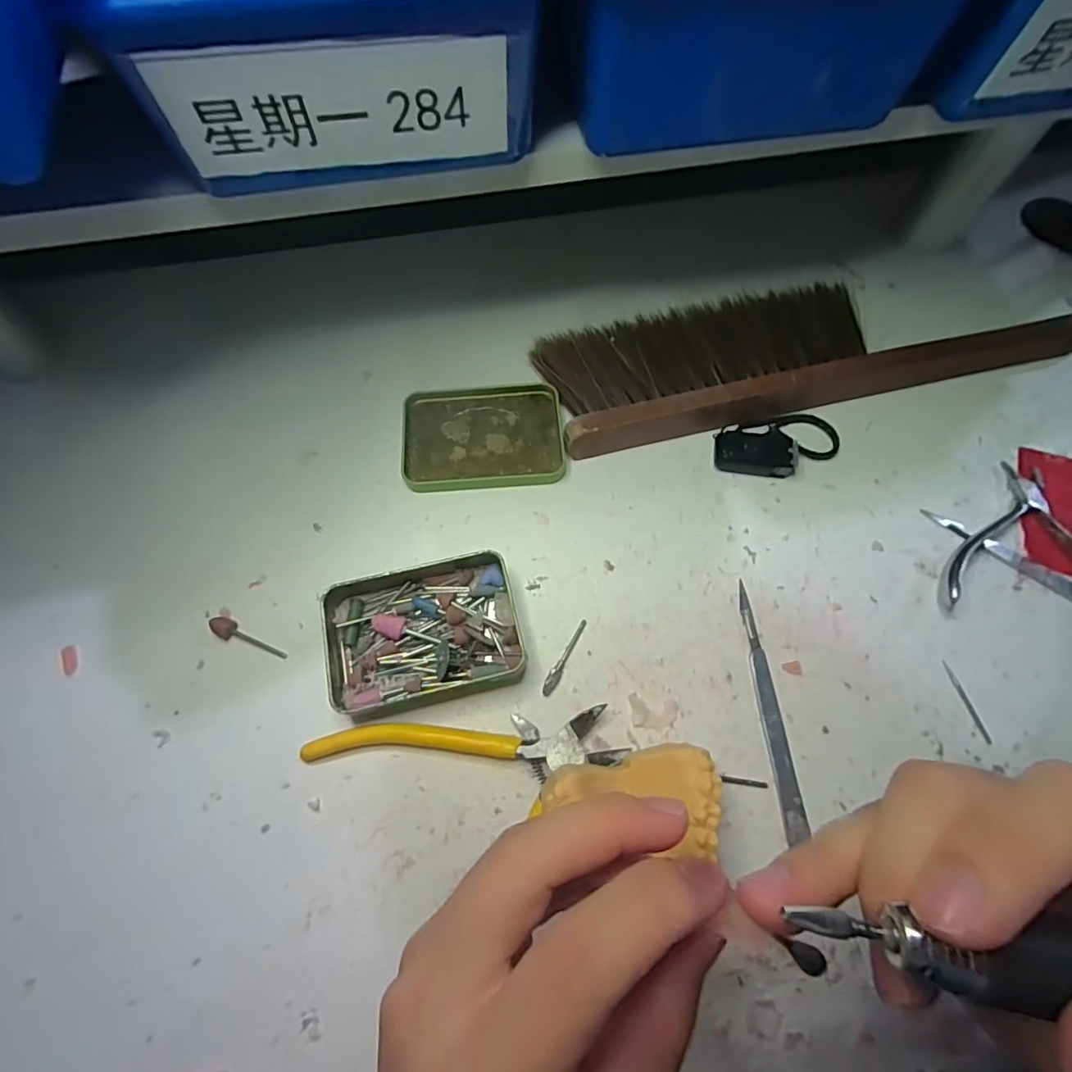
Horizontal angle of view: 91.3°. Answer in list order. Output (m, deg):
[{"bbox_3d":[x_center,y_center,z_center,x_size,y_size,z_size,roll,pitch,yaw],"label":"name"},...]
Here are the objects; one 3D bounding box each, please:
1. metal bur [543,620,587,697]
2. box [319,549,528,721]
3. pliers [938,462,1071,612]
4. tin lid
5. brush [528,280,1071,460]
[{"bbox_3d":[0.015,0.063,0.276,0.006,0.004,0.044,26,68,11],"label":"metal bur"},{"bbox_3d":[-0.058,0.049,0.272,0.096,0.021,0.073,-12,66,-5],"label":"box"},{"bbox_3d":[0.284,0.004,0.294,0.105,0.014,0.104,16,67,7],"label":"pliers"},{"bbox_3d":[-0.033,-0.064,0.330,0.098,0.008,0.075,-5,66,-2],"label":"tin lid"},{"bbox_3d":[0.180,-0.127,0.345,0.351,0.029,0.093,-15,67,-7],"label":"brush"}]

